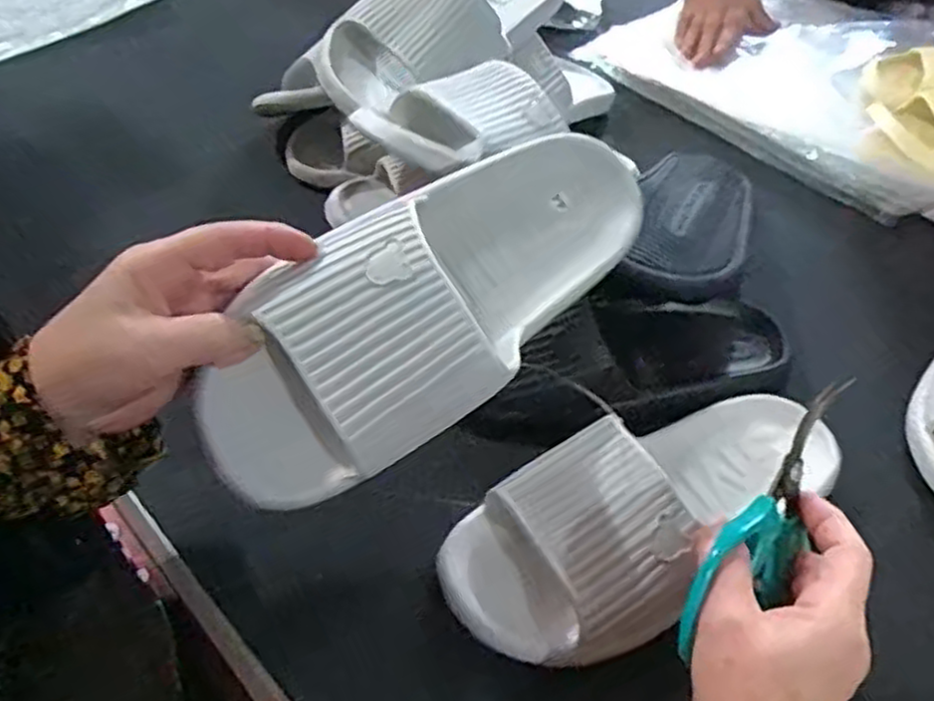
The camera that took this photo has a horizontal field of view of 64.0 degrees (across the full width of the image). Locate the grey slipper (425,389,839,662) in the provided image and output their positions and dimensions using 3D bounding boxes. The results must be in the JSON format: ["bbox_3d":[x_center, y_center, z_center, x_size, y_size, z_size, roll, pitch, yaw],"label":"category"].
[{"bbox_3d":[0.113,0.088,0.426,0.254,0.065,0.102,-20,53,-19],"label":"grey slipper"}]

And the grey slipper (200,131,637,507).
[{"bbox_3d":[-0.011,-0.030,0.375,0.268,0.080,0.106,-39,89,-19],"label":"grey slipper"}]

